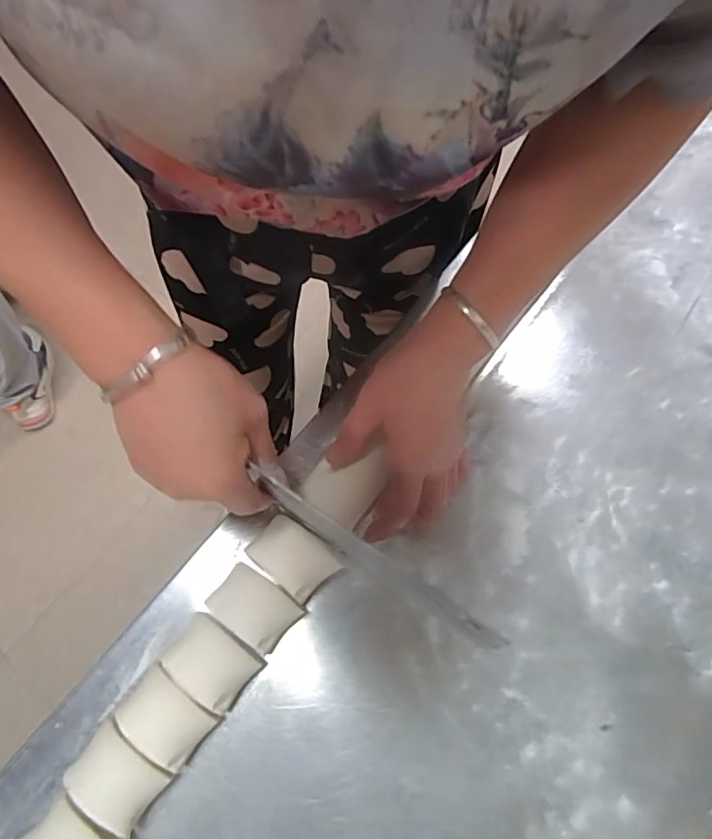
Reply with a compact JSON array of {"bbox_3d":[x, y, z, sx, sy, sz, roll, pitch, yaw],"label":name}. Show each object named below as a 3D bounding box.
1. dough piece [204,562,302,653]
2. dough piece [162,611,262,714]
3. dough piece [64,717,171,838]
[{"bbox_3d":[-0.071,0.132,0.363,0.055,0.033,0.038,36,72,13],"label":"dough piece"},{"bbox_3d":[-0.098,0.164,0.352,0.055,0.024,0.041,35,71,12],"label":"dough piece"},{"bbox_3d":[-0.150,0.225,0.326,0.052,0.031,0.038,35,71,12],"label":"dough piece"}]

